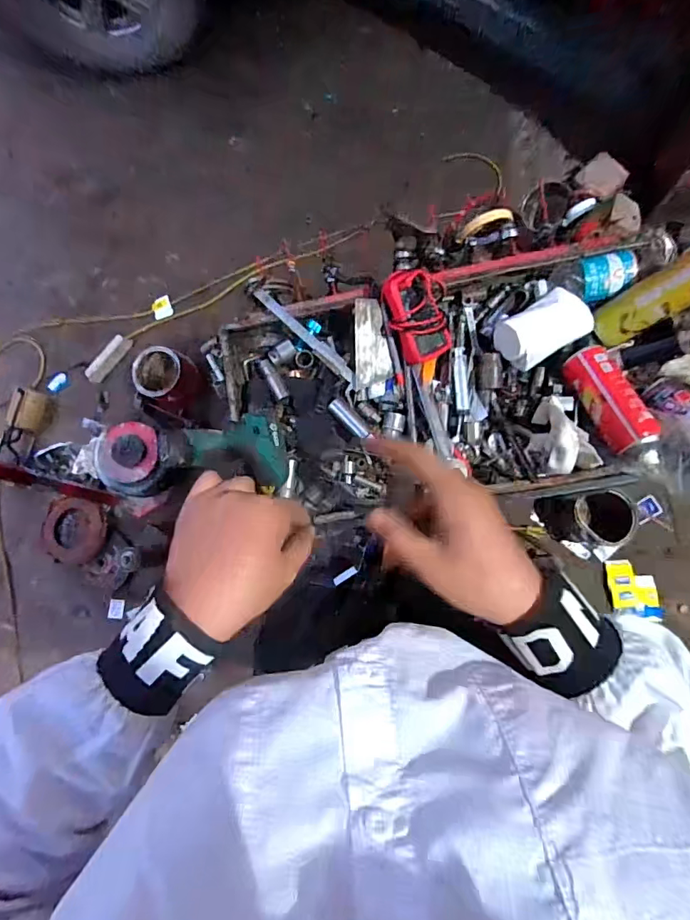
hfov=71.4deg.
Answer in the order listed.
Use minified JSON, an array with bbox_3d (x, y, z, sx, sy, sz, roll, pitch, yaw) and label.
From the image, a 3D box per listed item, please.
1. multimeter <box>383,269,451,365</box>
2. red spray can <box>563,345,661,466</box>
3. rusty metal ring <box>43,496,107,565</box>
[{"bbox_3d":[0.114,-0.225,0.746,0.088,0.046,0.139,-29,113,-14],"label":"multimeter"},{"bbox_3d":[0.382,-0.078,0.686,0.062,0.061,0.186,-21,80,2],"label":"red spray can"},{"bbox_3d":[-0.843,0.221,1.496,0.192,0.029,0.237,39,104,-9],"label":"rusty metal ring"}]

